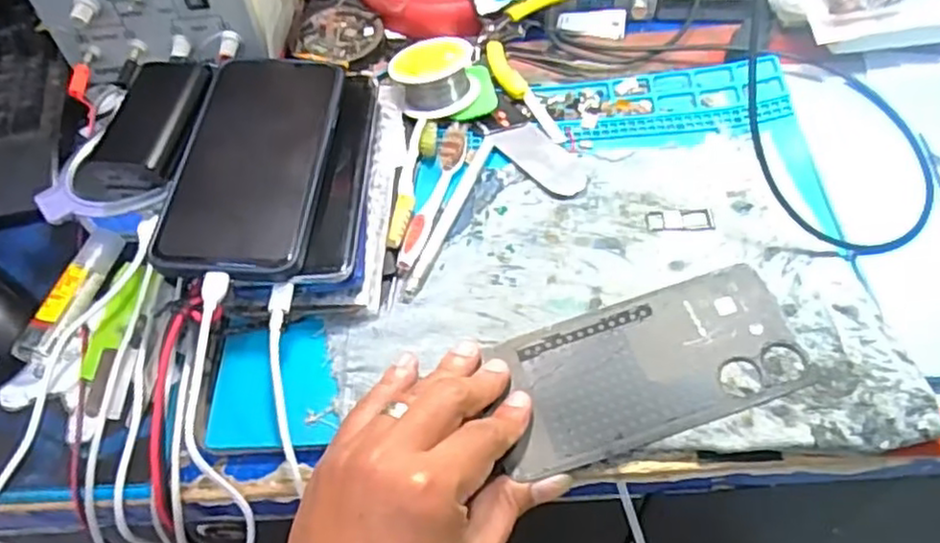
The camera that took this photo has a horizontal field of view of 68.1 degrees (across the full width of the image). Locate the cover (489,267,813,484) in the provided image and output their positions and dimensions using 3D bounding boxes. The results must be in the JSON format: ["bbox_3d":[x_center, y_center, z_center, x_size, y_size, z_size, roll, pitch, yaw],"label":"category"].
[{"bbox_3d":[0.092,0.049,0.360,0.152,0.010,0.076,-17,56,-7],"label":"cover"}]

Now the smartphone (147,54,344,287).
[{"bbox_3d":[-0.123,-0.064,0.397,0.080,0.013,0.154,2,56,6],"label":"smartphone"}]

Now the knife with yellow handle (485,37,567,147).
[{"bbox_3d":[0.034,-0.121,0.468,0.018,0.008,0.099,-24,57,-11],"label":"knife with yellow handle"}]

